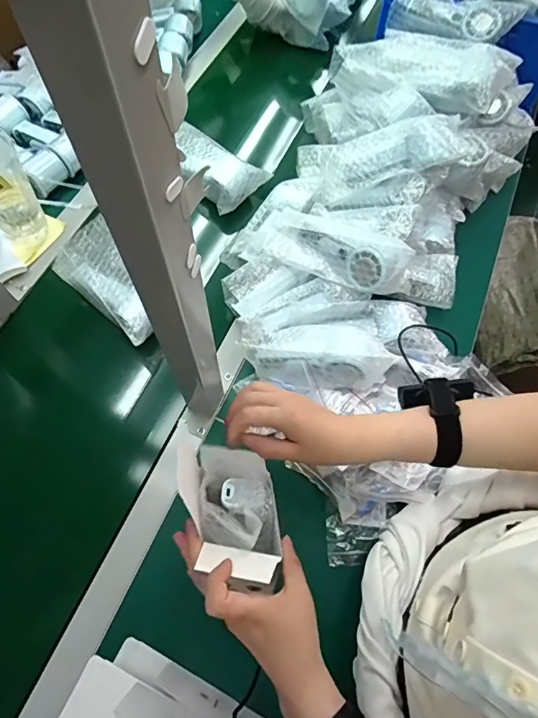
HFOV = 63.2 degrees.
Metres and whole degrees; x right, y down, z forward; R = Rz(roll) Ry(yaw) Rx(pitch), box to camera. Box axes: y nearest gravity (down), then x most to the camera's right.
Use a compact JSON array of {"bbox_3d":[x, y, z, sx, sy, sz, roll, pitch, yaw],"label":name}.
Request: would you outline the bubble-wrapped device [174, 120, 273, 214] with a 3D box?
[{"bbox_3d":[-0.100,-0.323,0.735,0.180,0.041,0.096,34,68,12],"label":"bubble-wrapped device"}]

